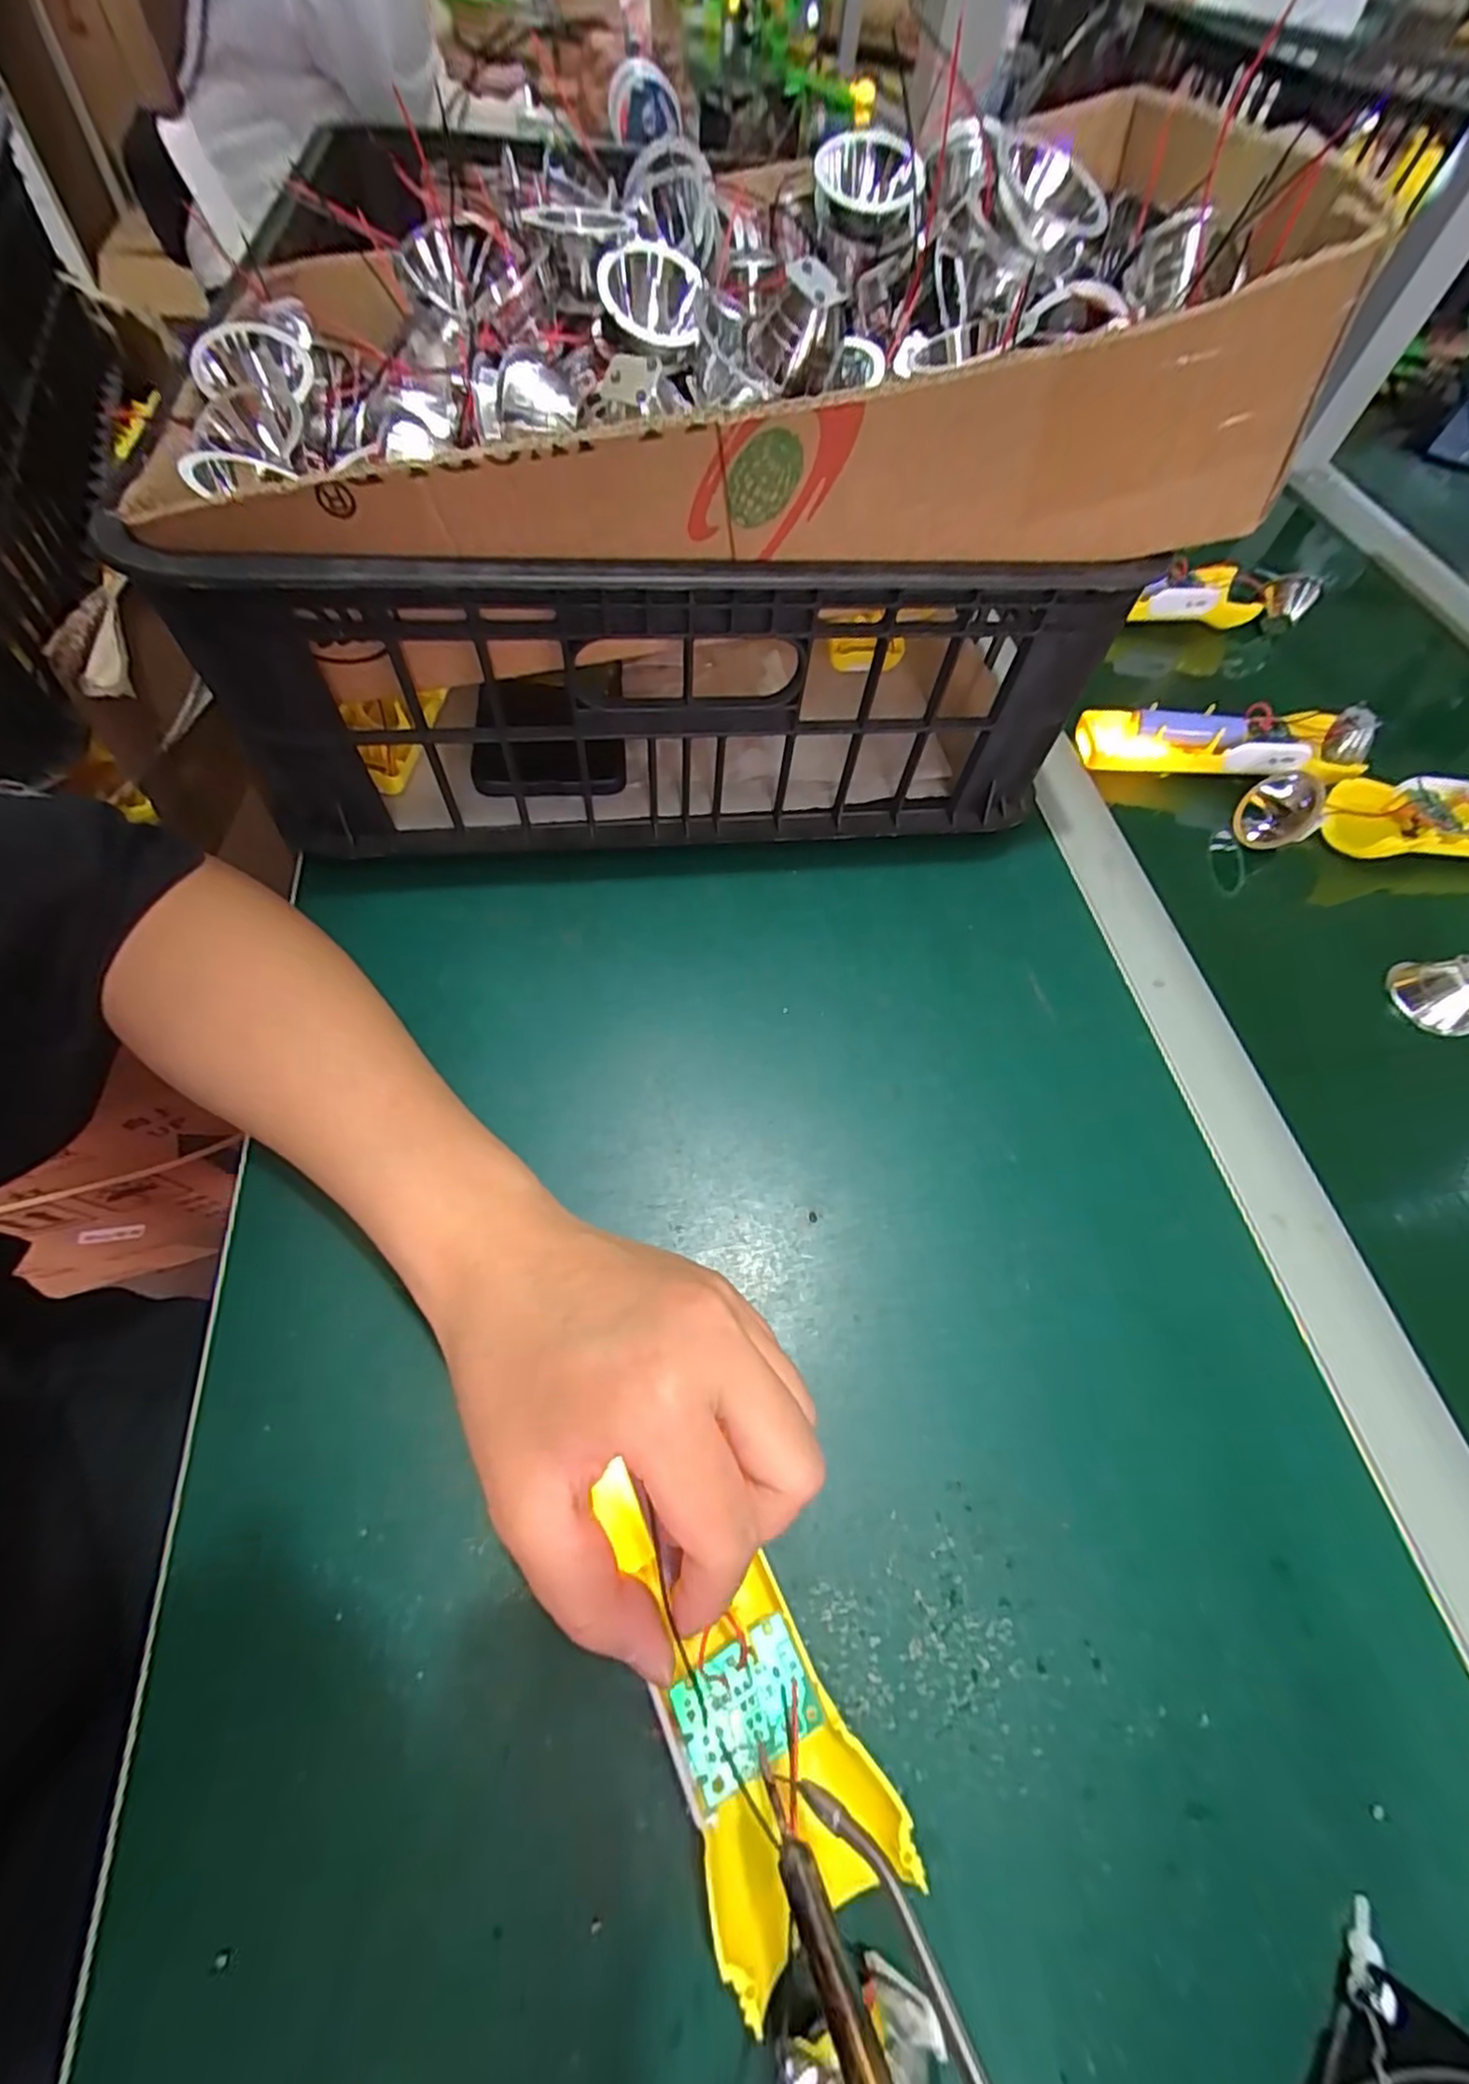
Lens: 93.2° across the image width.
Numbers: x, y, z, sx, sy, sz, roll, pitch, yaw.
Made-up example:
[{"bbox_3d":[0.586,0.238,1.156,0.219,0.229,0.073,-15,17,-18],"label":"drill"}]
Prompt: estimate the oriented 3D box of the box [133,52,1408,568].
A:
[{"bbox_3d":[-0.009,-0.276,0.265,0.403,0.080,0.209,-2,62,-7],"label":"box"}]

